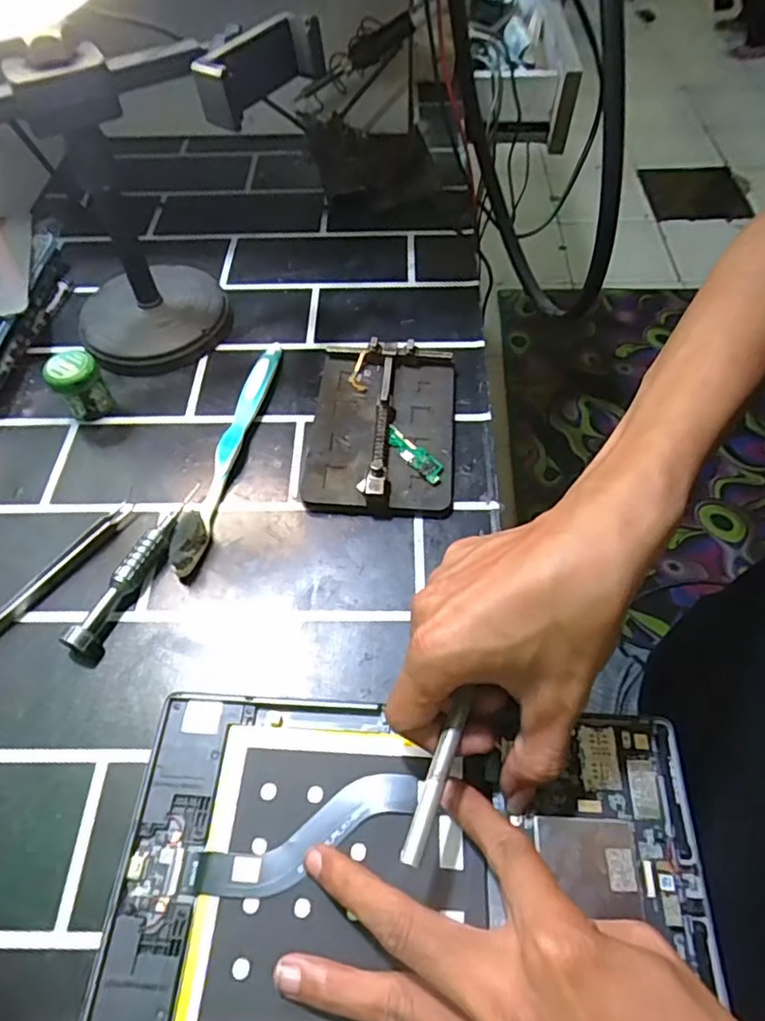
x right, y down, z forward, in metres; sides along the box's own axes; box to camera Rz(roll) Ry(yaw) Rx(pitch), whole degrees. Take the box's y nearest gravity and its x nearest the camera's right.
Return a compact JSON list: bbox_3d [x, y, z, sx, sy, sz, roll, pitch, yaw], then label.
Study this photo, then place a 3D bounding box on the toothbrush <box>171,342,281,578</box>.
[{"bbox_3d":[-0.093,-0.043,0.381,0.016,0.018,0.187,8,57,8],"label":"toothbrush"}]

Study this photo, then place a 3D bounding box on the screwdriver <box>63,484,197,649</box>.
[{"bbox_3d":[-0.133,0.027,0.335,0.012,0.017,0.113,17,58,14],"label":"screwdriver"}]

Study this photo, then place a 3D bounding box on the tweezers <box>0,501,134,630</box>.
[{"bbox_3d":[-0.191,0.044,0.331,0.011,0.007,0.140,30,62,21],"label":"tweezers"}]

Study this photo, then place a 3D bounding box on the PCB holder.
[{"bbox_3d":[0.000,-0.059,0.387,0.088,0.021,0.137,2,56,4],"label":"PCB holder"}]

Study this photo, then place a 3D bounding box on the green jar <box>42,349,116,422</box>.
[{"bbox_3d":[-0.195,-0.079,0.394,0.030,0.042,0.026,-32,60,-18],"label":"green jar"}]

